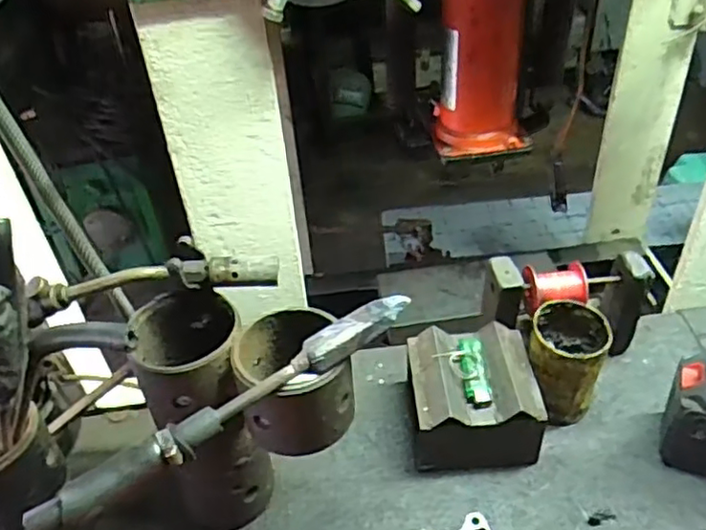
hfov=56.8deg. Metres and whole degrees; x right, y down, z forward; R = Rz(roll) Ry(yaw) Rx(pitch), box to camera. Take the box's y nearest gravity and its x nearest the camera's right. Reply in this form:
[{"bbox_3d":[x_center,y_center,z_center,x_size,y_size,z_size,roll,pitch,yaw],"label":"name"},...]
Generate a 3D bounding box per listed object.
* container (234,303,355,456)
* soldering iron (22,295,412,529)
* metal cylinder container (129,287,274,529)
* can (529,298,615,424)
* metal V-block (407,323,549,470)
[{"bbox_3d":[-0.045,0.088,0.508,0.089,0.080,0.092,-17,42,-15],"label":"container"},{"bbox_3d":[-0.077,0.090,0.437,0.278,0.027,0.025,-25,44,-23],"label":"soldering iron"},{"bbox_3d":[-0.125,0.136,0.579,0.079,0.238,0.087,-8,40,-5],"label":"metal cylinder container"},{"bbox_3d":[0.218,0.098,0.672,0.072,0.103,0.088,12,43,19],"label":"can"},{"bbox_3d":[0.121,0.137,0.662,0.124,0.093,0.122,-4,40,0],"label":"metal V-block"}]

